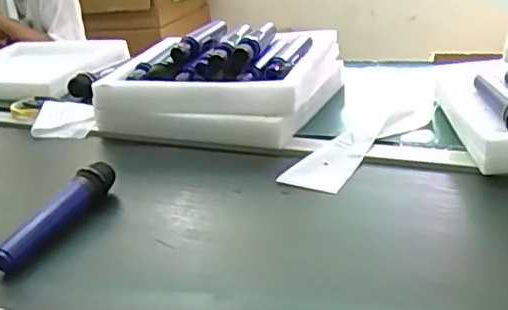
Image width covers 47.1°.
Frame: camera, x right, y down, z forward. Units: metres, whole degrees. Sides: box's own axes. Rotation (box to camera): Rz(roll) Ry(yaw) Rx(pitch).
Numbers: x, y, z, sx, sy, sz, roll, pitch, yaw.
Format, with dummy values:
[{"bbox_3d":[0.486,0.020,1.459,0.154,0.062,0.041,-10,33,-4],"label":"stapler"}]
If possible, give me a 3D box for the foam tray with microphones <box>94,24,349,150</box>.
[{"bbox_3d":[-0.049,-0.145,1.031,0.352,0.116,0.313,4,29,25],"label":"foam tray with microphones"}]

